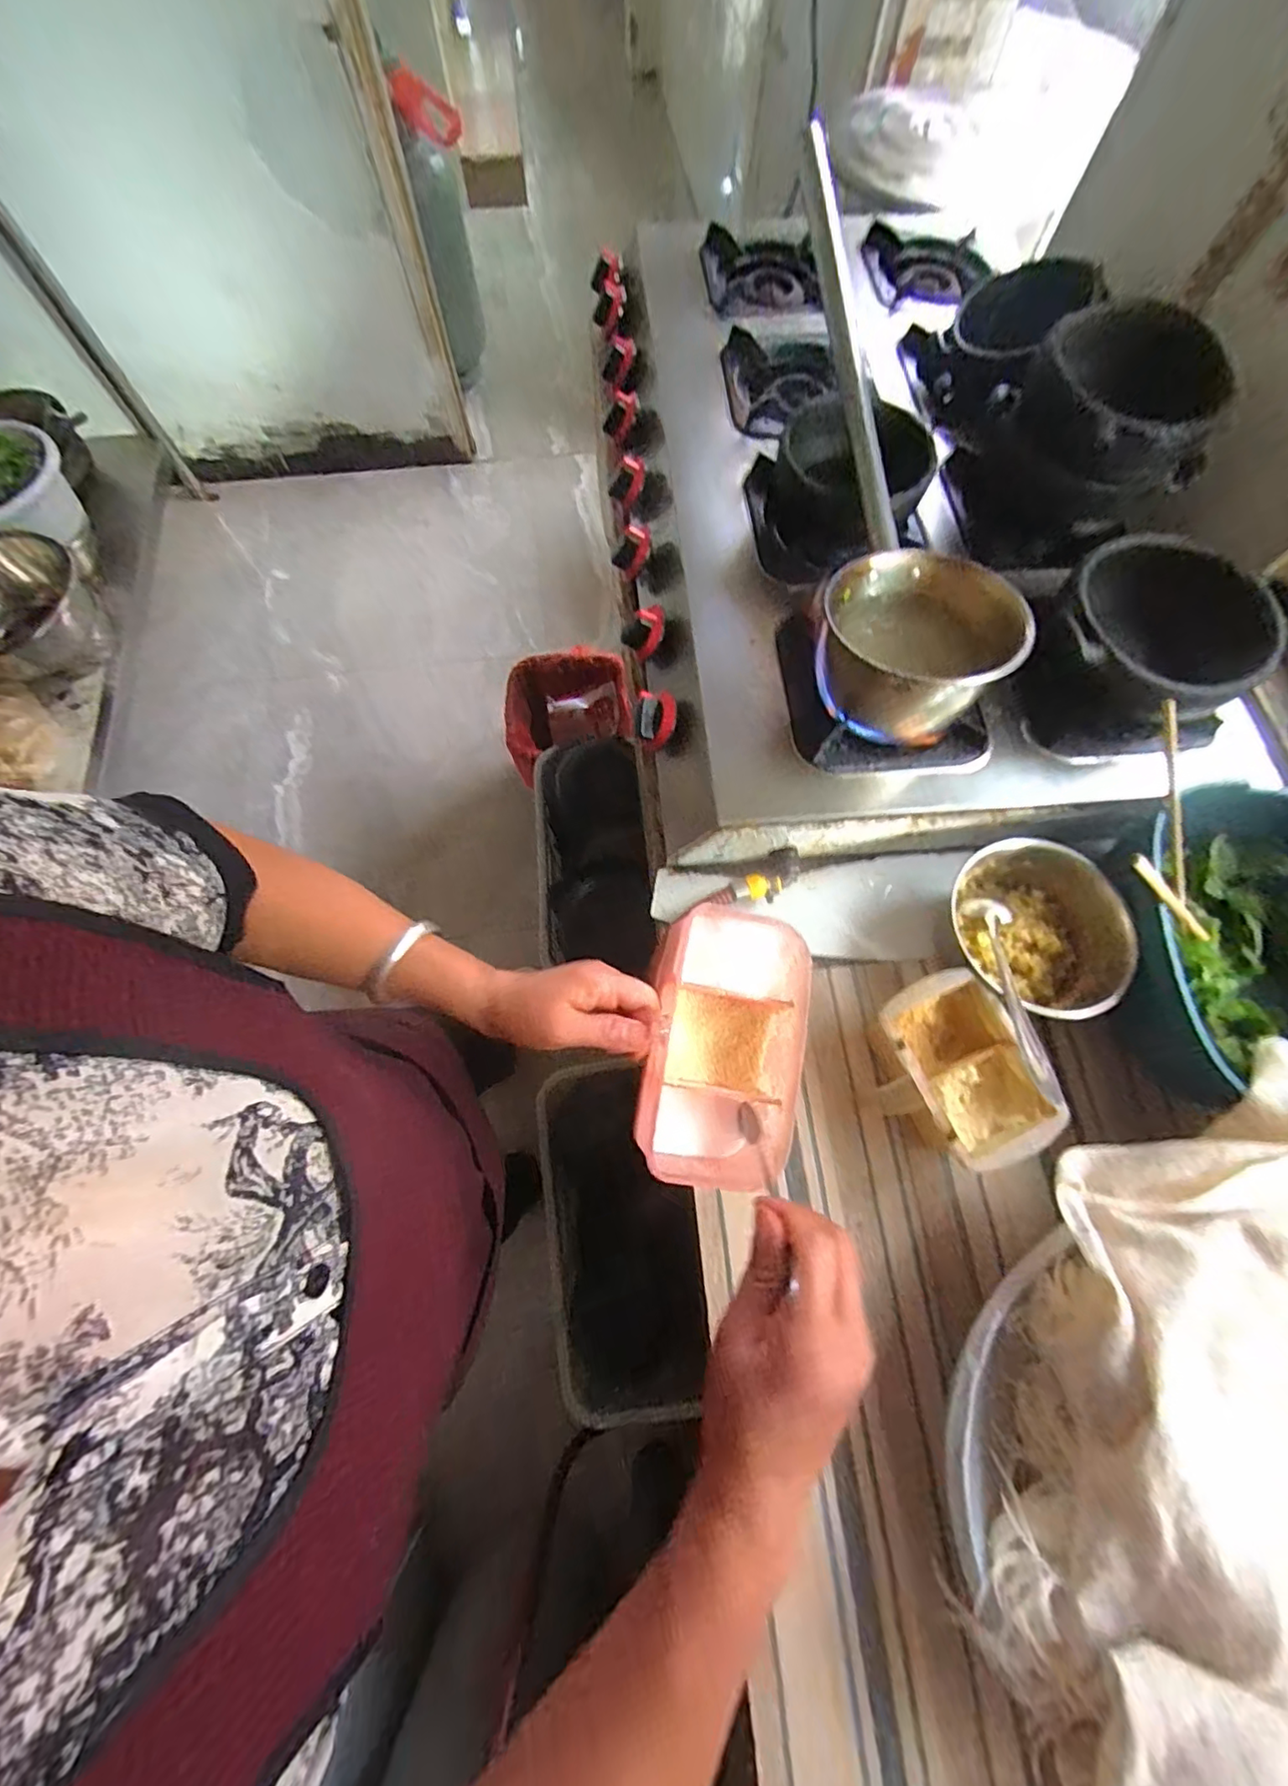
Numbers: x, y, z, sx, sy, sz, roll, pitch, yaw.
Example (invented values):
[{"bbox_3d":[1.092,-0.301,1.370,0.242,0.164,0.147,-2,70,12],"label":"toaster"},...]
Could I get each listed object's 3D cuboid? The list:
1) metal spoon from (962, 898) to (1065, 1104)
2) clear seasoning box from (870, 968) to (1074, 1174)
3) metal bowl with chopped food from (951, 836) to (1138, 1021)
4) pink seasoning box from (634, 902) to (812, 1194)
[{"bbox_3d":[0.308,0.085,0.485,0.032,0.026,0.182,5,53,0],"label":"metal spoon"},{"bbox_3d":[0.259,0.148,0.494,0.111,0.071,0.148,-19,72,-8],"label":"clear seasoning box"},{"bbox_3d":[0.357,0.032,0.530,0.143,0.070,0.158,-31,74,-12],"label":"metal bowl with chopped food"},{"bbox_3d":[0.055,0.108,0.409,0.105,0.078,0.177,9,70,2],"label":"pink seasoning box"}]

